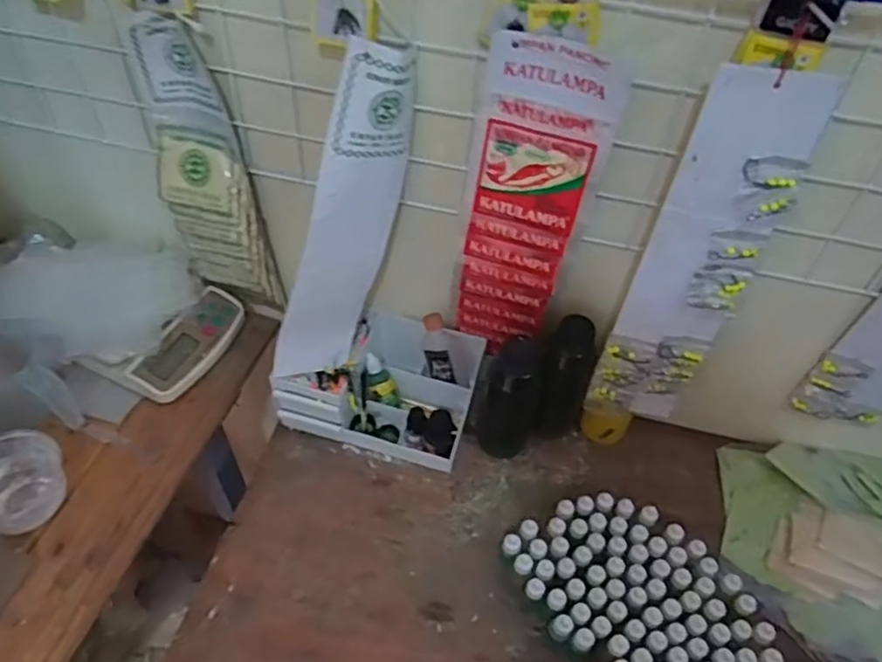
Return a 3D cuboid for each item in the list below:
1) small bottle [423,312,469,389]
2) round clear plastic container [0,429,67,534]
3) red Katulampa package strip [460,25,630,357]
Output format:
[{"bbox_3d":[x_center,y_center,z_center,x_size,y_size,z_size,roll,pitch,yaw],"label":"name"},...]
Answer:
[{"bbox_3d":[0.003,0.027,0.849,0.041,0.101,0.034,-28,19,-25],"label":"small bottle"},{"bbox_3d":[-0.429,0.152,0.684,0.088,0.053,0.090,2,50,-2],"label":"round clear plastic container"},{"bbox_3d":[0.082,-0.112,0.670,0.116,0.361,0.030,14,51,8],"label":"red Katulampa package strip"}]

